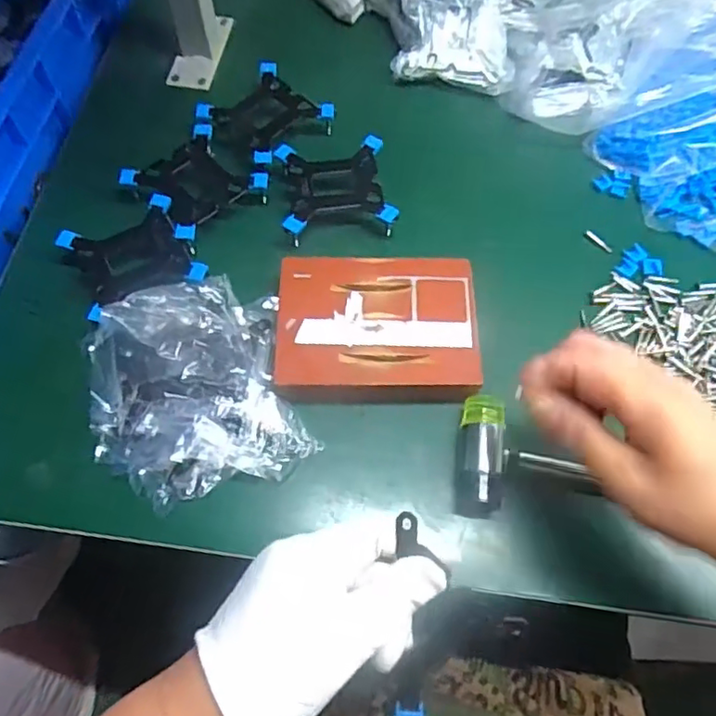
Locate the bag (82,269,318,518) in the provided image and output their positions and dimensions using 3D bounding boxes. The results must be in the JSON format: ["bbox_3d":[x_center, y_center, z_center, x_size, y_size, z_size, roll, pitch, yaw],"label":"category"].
[{"bbox_3d":[-0.113,0.016,0.394,0.134,0.052,0.149,-17,68,-7],"label":"bag"}]

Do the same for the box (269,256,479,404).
[{"bbox_3d":[0.014,-0.021,0.413,0.136,0.029,0.107,-1,66,-1],"label":"box"}]

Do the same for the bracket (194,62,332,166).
[{"bbox_3d":[-0.075,-0.202,0.503,0.087,0.030,0.084,41,72,16],"label":"bracket"}]

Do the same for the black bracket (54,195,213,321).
[{"bbox_3d":[-0.168,-0.074,0.437,0.086,0.017,0.081,-28,70,-13],"label":"black bracket"}]

